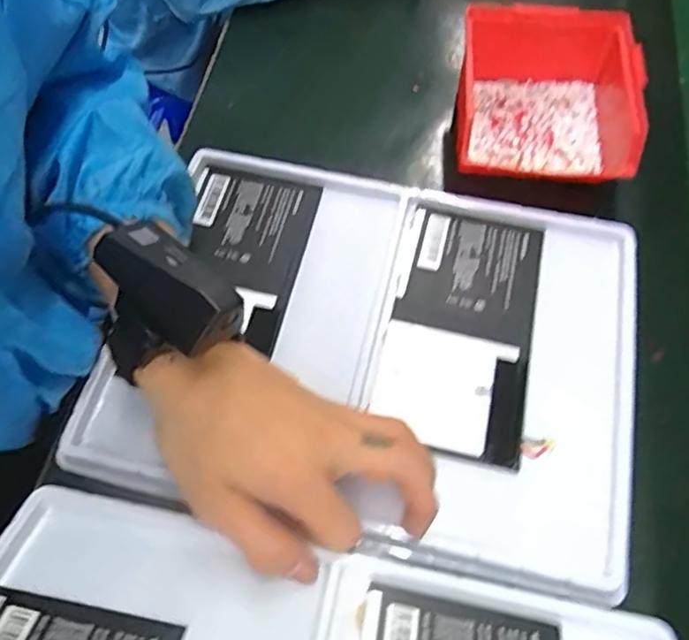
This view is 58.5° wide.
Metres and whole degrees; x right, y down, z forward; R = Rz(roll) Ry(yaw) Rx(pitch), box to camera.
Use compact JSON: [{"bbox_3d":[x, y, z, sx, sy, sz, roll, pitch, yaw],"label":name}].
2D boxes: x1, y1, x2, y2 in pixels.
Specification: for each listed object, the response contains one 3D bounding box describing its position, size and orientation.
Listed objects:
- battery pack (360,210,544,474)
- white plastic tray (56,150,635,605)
[{"bbox_3d":[0.075,0.005,0.402,0.092,0.015,0.170,13,62,5],"label":"battery pack"},{"bbox_3d":[0.019,0.016,0.392,0.313,0.023,0.238,13,62,5],"label":"white plastic tray"}]

